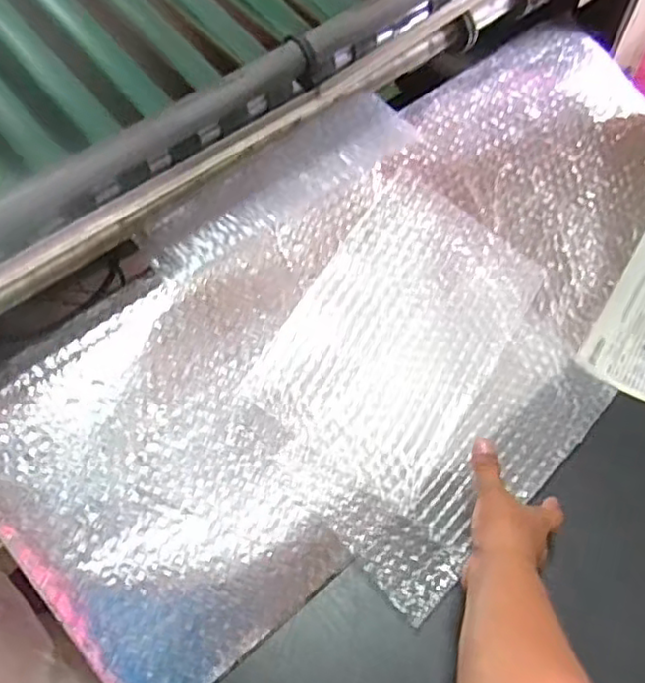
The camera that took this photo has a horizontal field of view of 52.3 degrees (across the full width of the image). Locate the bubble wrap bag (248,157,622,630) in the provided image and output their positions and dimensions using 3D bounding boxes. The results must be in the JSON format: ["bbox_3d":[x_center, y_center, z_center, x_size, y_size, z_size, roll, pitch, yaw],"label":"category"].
[{"bbox_3d":[0.093,0.033,0.628,0.291,0.022,0.320,43,73,7],"label":"bubble wrap bag"}]

